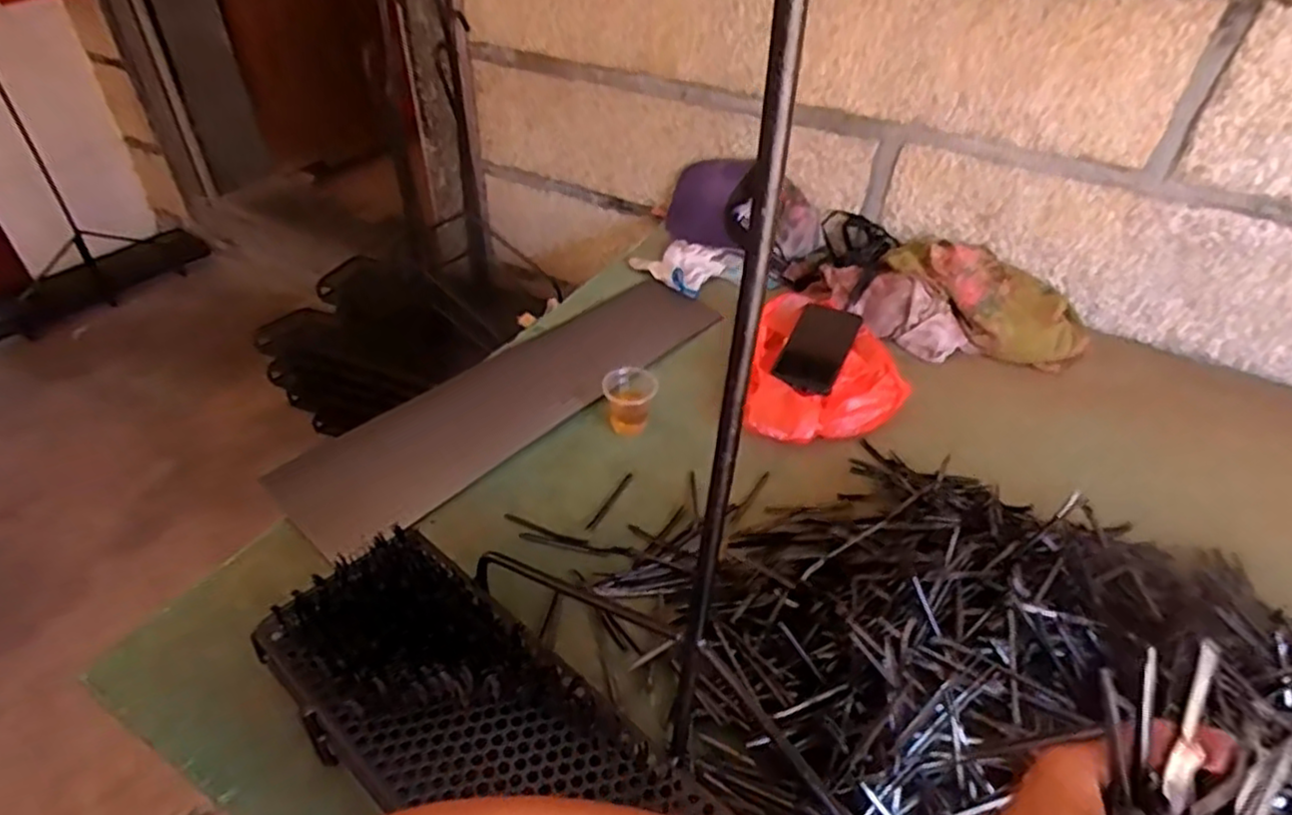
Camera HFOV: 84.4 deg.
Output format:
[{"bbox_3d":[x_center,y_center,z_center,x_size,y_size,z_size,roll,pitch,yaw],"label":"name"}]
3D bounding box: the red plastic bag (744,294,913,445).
[{"bbox_3d":[0.226,-0.049,0.892,0.190,0.071,0.254,10,41,9],"label":"red plastic bag"}]

